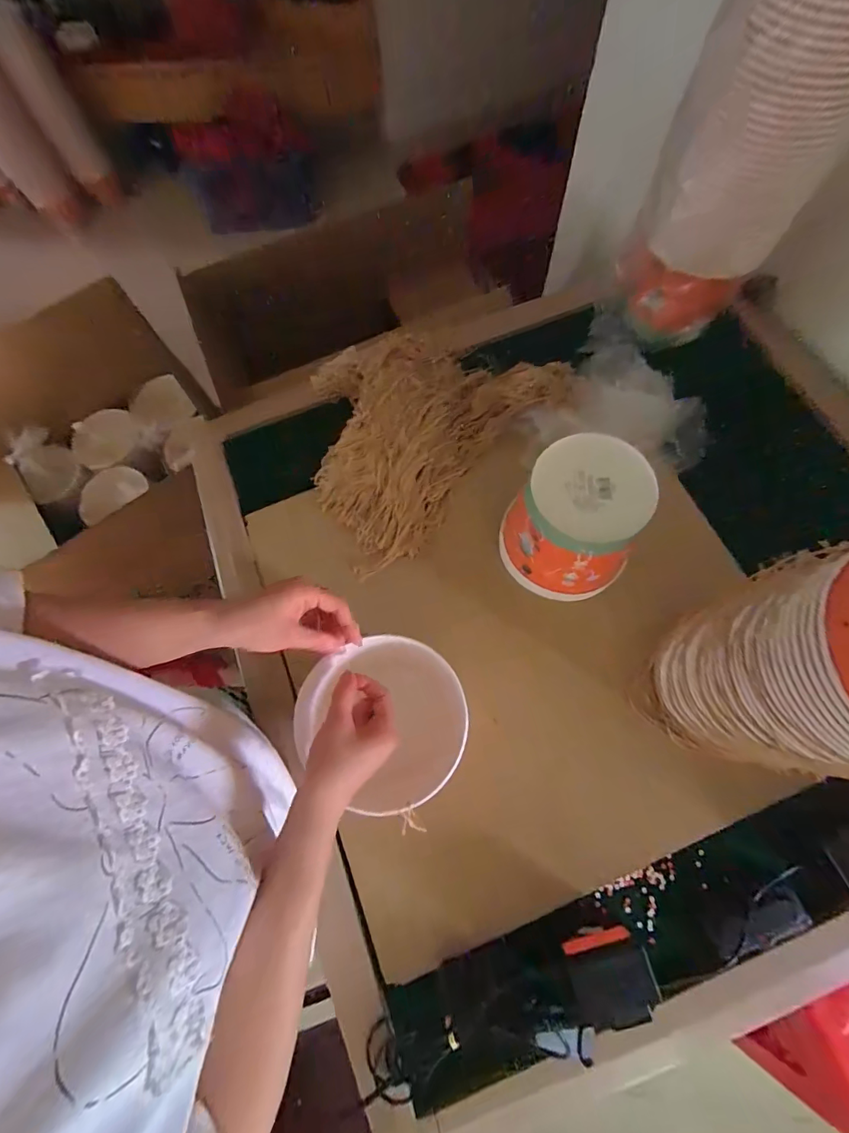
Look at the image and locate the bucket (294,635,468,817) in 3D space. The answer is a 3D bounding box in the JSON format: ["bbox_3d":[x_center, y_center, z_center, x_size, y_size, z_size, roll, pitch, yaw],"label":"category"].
[{"bbox_3d":[-0.036,0.170,0.483,0.165,0.111,0.165,-1,72,2],"label":"bucket"}]

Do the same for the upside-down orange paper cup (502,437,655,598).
[{"bbox_3d":[0.170,-0.053,0.531,0.137,0.145,0.140,-1,72,2],"label":"upside-down orange paper cup"}]

